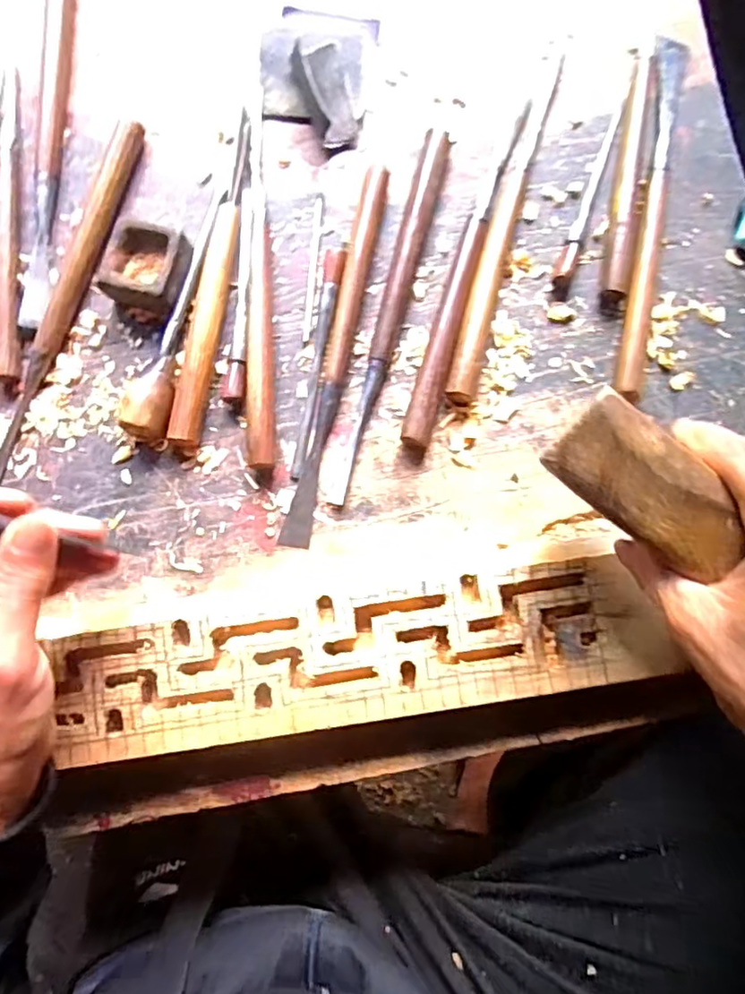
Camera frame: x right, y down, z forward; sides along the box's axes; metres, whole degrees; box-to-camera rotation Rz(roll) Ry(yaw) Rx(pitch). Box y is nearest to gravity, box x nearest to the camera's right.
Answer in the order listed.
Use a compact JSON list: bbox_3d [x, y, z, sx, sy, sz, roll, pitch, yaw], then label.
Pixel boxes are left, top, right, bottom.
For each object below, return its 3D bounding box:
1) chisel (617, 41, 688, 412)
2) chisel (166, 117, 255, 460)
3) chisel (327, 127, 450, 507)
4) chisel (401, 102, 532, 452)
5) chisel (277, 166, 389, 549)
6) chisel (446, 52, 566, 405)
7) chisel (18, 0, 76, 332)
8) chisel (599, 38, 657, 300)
[{"bbox_3d":[0.182,-0.184,0.383,0.020,0.013,0.253,10,82,2],"label":"chisel"},{"bbox_3d":[-0.099,-0.140,0.378,0.020,0.017,0.227,10,82,3],"label":"chisel"},{"bbox_3d":[0.011,-0.118,0.376,0.015,0.014,0.253,15,82,3],"label":"chisel"},{"bbox_3d":[0.060,-0.145,0.378,0.017,0.012,0.241,17,83,3],"label":"chisel"},{"bbox_3d":[-0.023,-0.092,0.374,0.017,0.011,0.250,11,82,3],"label":"chisel"},{"bbox_3d":[0.087,-0.179,0.382,0.018,0.014,0.249,16,82,3],"label":"chisel"},{"bbox_3d":[-0.216,-0.237,0.389,0.017,0.013,0.255,1,82,1],"label":"chisel"},{"bbox_3d":[0.172,-0.215,0.387,0.022,0.012,0.177,10,82,2],"label":"chisel"}]

